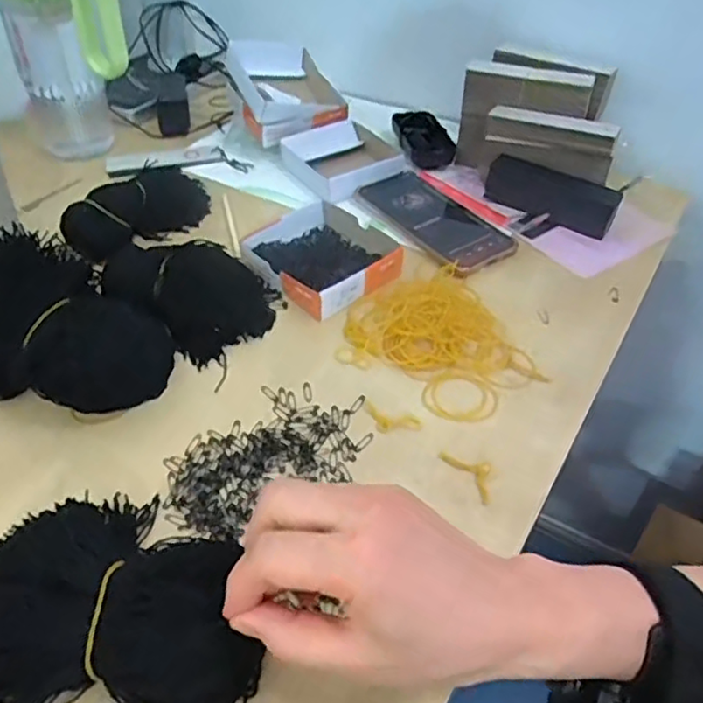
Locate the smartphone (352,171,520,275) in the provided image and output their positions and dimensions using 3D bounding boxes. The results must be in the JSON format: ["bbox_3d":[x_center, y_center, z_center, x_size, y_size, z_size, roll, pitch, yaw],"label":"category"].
[{"bbox_3d":[0.080,-0.133,0.627,0.081,0.008,0.170,-24,49,-26],"label":"smartphone"}]

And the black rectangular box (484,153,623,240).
[{"bbox_3d":[0.199,-0.159,0.639,0.129,0.038,0.039,23,46,21],"label":"black rectangular box"}]

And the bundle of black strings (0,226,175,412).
[{"bbox_3d":[-0.223,-0.014,0.464,0.155,0.070,0.140,31,49,27],"label":"bundle of black strings"}]

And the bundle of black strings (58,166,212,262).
[{"bbox_3d":[-0.203,-0.140,0.616,0.052,0.044,0.150,32,50,29],"label":"bundle of black strings"}]

